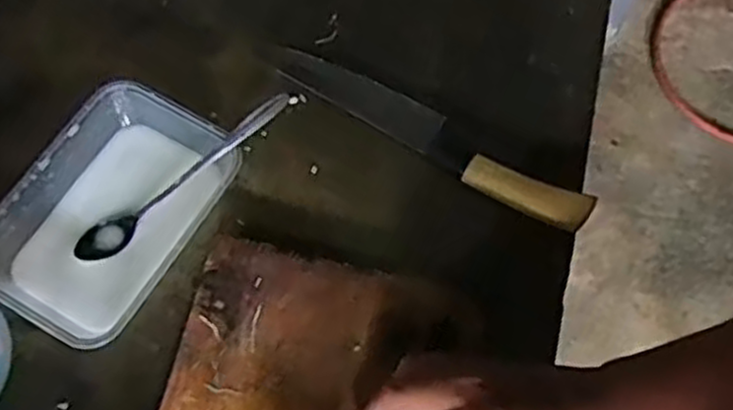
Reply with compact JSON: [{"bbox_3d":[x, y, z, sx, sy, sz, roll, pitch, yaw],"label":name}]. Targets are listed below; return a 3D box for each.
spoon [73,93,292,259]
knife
[{"bbox_3d":[-0.124,-0.019,0.540,0.177,0.015,0.022,-38,71,-1],"label":"spoon"},{"bbox_3d":[0.044,-0.054,0.577,0.255,0.021,0.036,33,68,12],"label":"knife"}]

